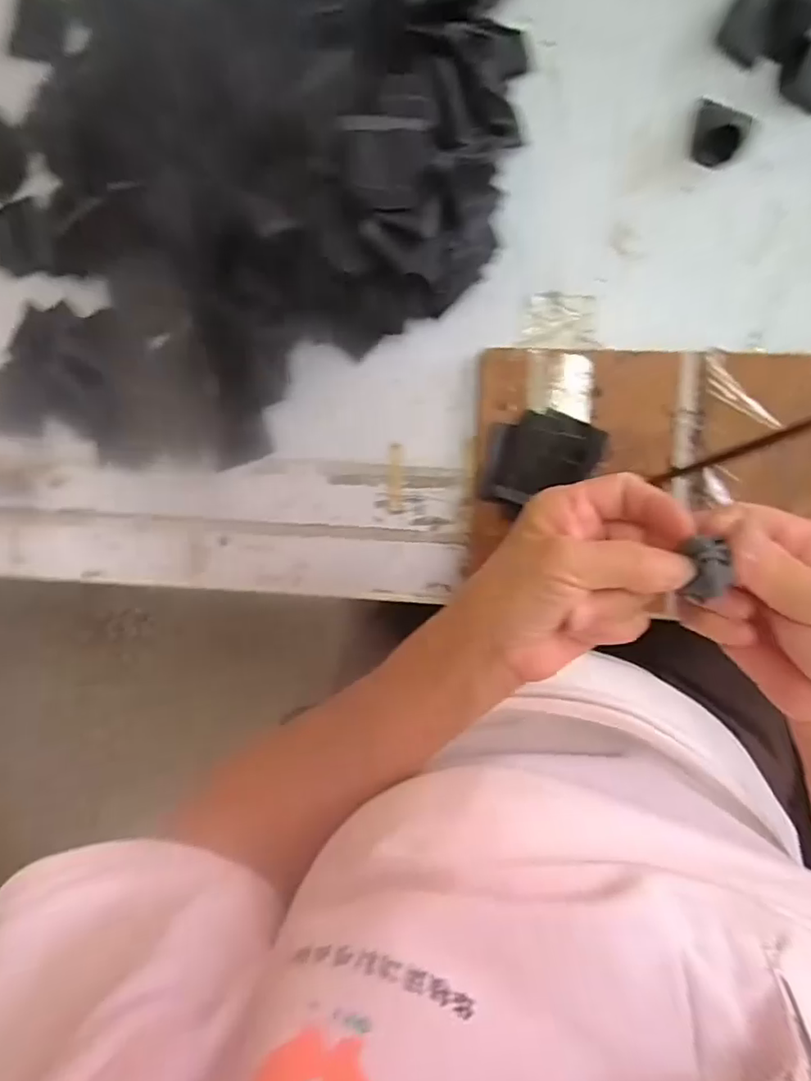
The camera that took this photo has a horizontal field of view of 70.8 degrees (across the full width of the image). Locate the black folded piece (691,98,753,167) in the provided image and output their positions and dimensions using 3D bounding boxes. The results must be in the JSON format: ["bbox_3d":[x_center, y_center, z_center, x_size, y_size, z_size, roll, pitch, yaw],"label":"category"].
[{"bbox_3d":[0.207,-0.272,0.379,0.036,0.017,0.033,33,94,4],"label":"black folded piece"}]

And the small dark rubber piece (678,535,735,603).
[{"bbox_3d":[0.125,0.011,0.235,0.017,0.010,0.025,-5,91,6],"label":"small dark rubber piece"}]

